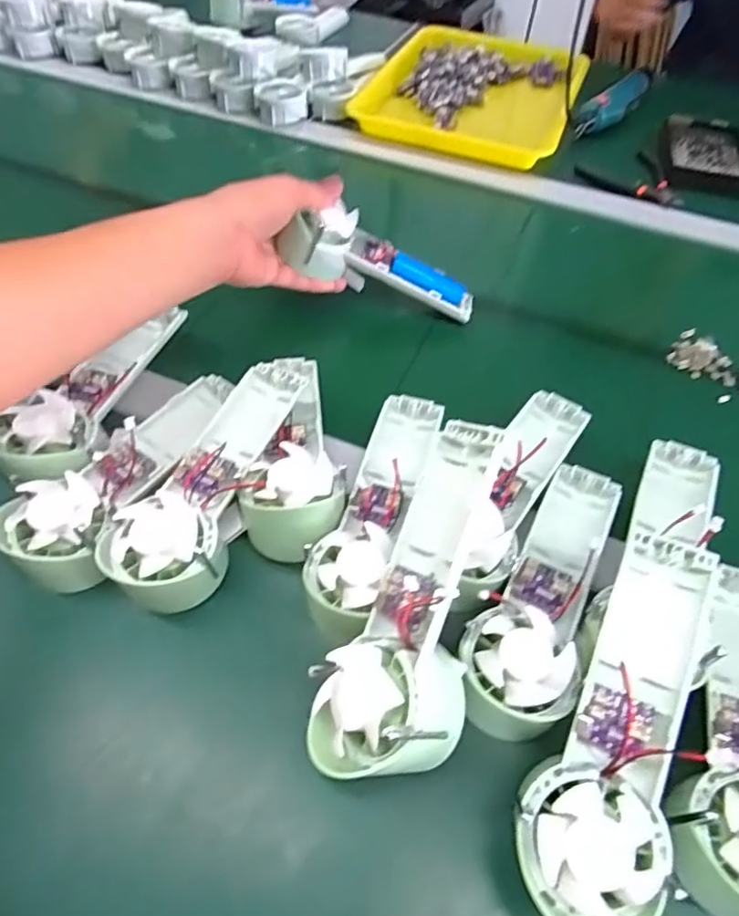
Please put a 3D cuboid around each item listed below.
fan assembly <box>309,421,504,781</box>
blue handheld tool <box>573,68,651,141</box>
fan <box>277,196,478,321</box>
[{"bbox_3d":[0.024,0.068,0.287,0.070,0.044,0.176,18,77,8],"label":"fan assembly"},{"bbox_3d":[0.318,-0.453,0.749,0.037,0.027,0.193,37,59,20],"label":"blue handheld tool"},{"bbox_3d":[0.011,-0.161,0.502,0.162,0.053,0.051,18,52,-16],"label":"fan"}]

